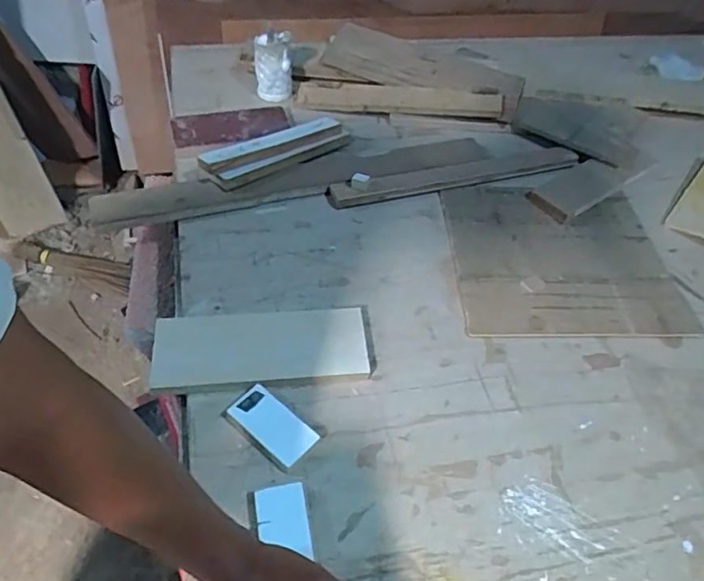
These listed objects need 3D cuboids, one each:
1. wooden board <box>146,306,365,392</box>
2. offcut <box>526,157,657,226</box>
[{"bbox_3d":[-0.109,0.068,0.671,0.248,0.014,0.102,-2,47,-9],"label":"wooden board"},{"bbox_3d":[0.399,-0.184,0.941,0.265,0.015,0.075,-27,56,-28],"label":"offcut"}]

